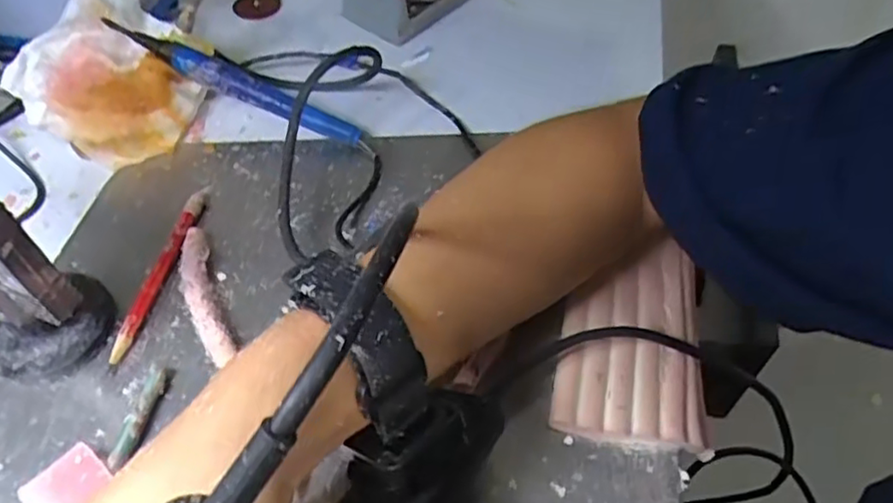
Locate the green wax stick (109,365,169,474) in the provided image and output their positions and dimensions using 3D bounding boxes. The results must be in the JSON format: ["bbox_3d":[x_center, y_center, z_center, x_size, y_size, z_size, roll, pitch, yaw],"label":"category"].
[{"bbox_3d":[-0.137,0.074,0.293,0.008,0.007,0.049,7,52,6],"label":"green wax stick"}]

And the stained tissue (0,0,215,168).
[{"bbox_3d":[-0.202,-0.111,0.405,0.086,0.063,0.099,17,54,14],"label":"stained tissue"}]

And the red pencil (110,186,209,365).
[{"bbox_3d":[-0.149,0.008,0.349,0.011,0.009,0.114,8,52,7],"label":"red pencil"}]

